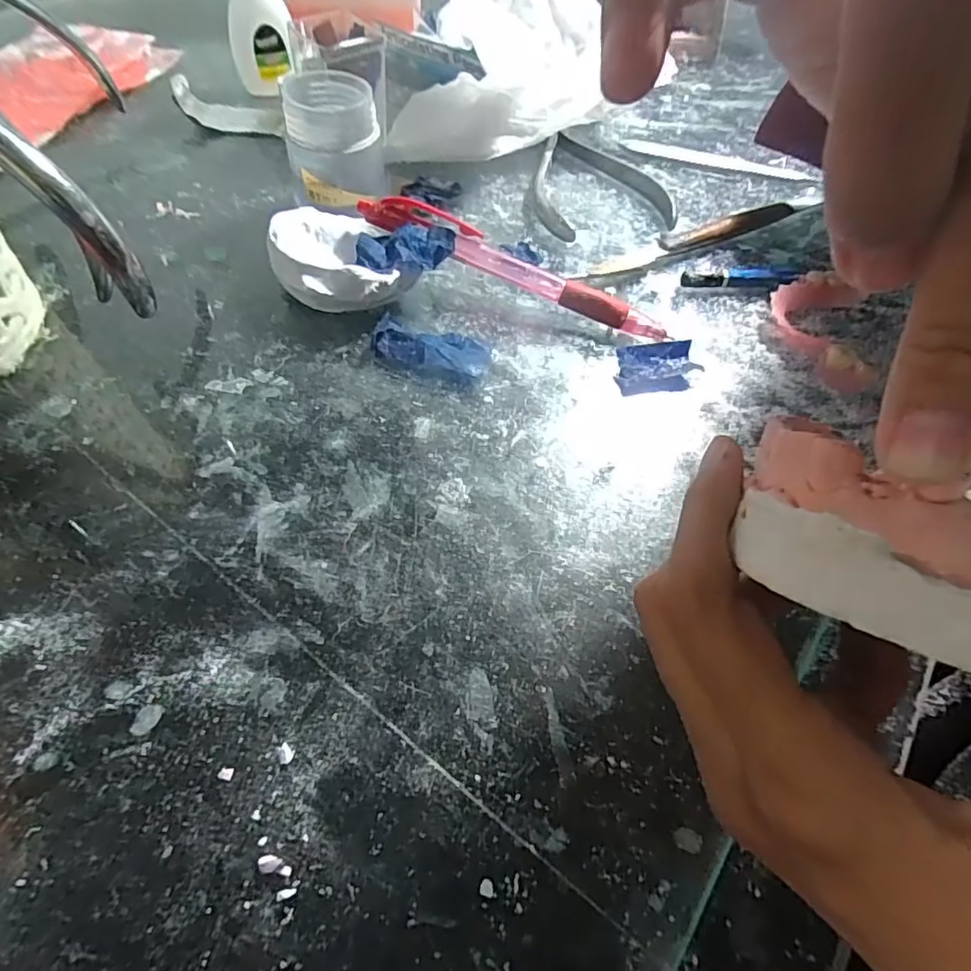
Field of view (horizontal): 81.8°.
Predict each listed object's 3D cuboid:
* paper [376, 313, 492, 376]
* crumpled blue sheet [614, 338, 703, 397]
[{"bbox_3d":[-0.020,-0.054,0.219,0.044,0.007,0.020,8,57,0],"label":"paper"},{"bbox_3d":[0.068,-0.047,0.222,0.034,0.005,0.021,-6,59,-9],"label":"crumpled blue sheet"}]

